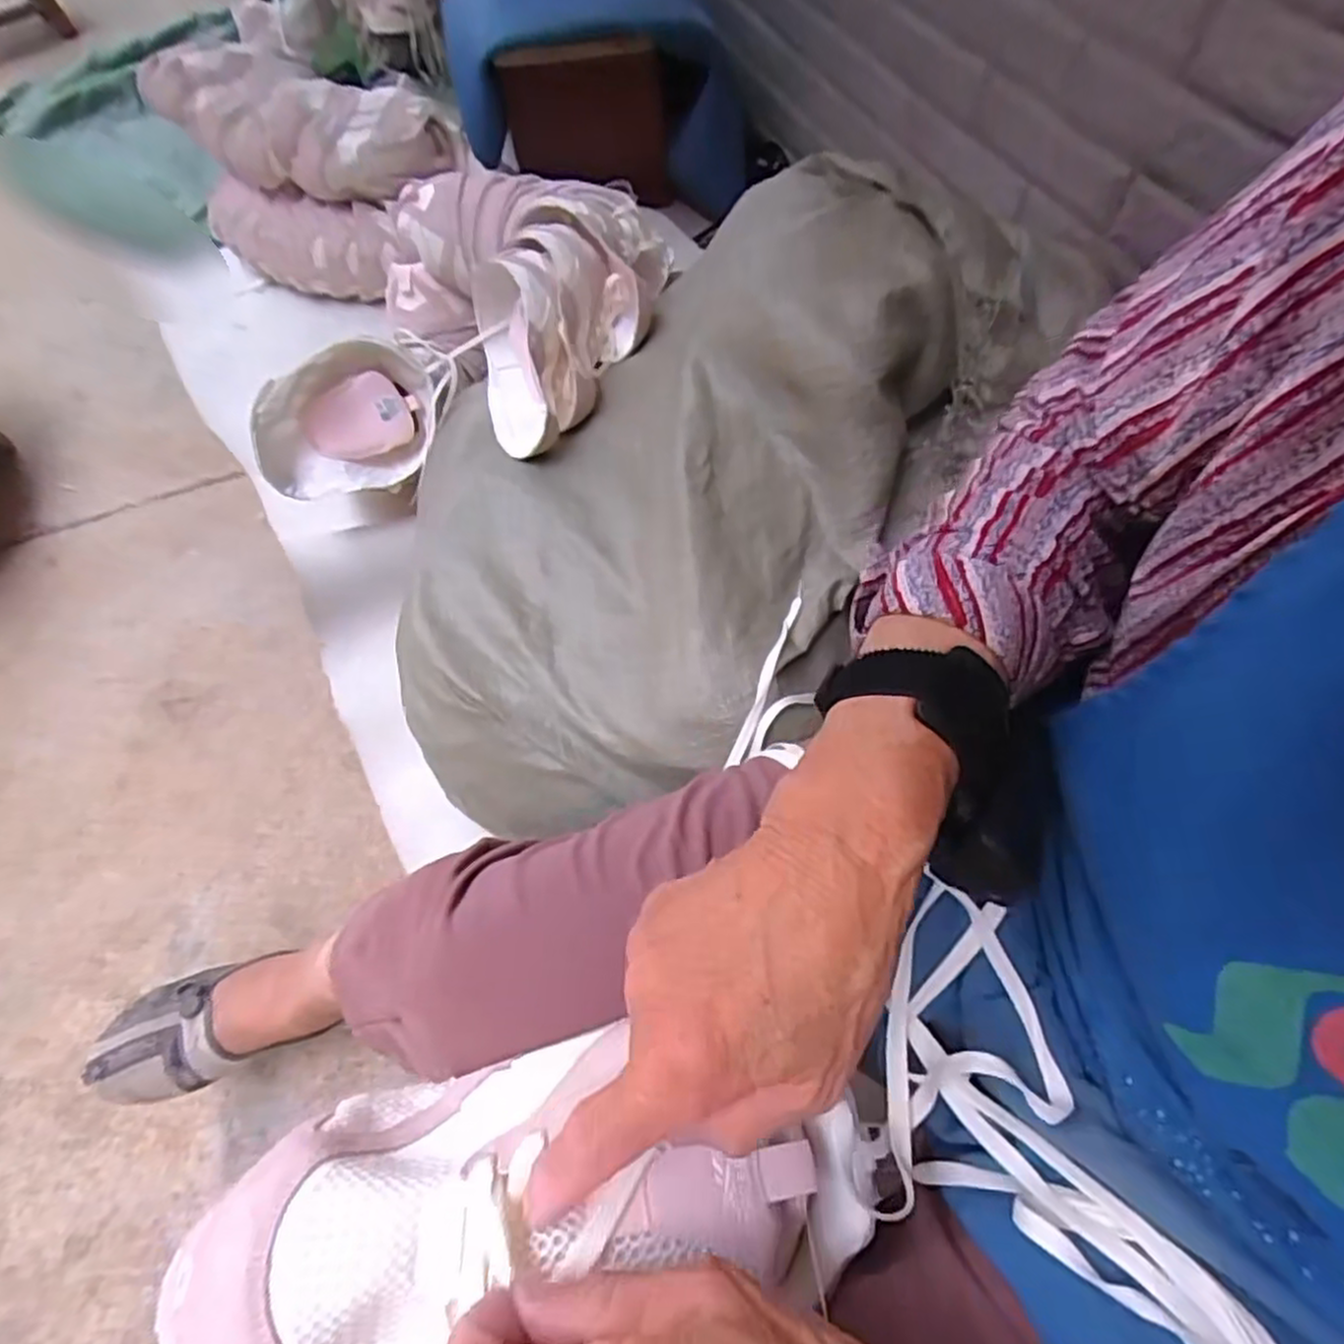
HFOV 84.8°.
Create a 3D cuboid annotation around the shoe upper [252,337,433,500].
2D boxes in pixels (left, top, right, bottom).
[{"bbox_3d":[-0.373,-0.277,0.841,0.212,0.149,0.085,-41,23,-27],"label":"shoe upper"}]

